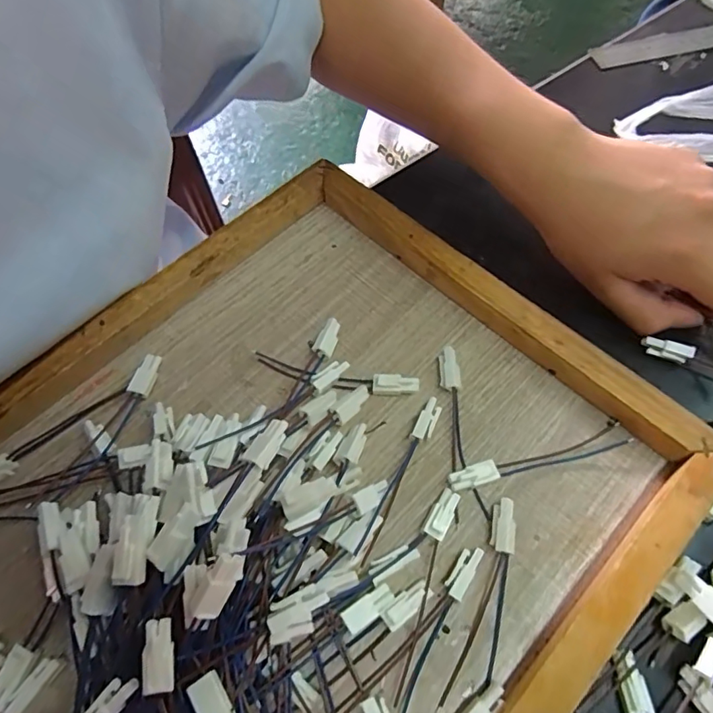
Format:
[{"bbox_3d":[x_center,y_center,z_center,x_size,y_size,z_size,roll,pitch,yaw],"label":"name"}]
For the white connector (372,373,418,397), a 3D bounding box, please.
[{"bbox_3d":[0.021,0.016,0.284,0.026,0.011,0.008,2,63,2],"label":"white connector"}]

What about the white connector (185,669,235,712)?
[{"bbox_3d":[-0.053,0.133,0.191,0.012,0.005,0.025,-31,67,-13],"label":"white connector"}]

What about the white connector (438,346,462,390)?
[{"bbox_3d":[0.052,0.007,0.288,0.011,0.010,0.027,0,63,1],"label":"white connector"}]

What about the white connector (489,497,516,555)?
[{"bbox_3d":[0.071,0.083,0.248,0.011,0.010,0.025,11,64,7],"label":"white connector"}]

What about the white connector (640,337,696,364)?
[{"bbox_3d":[0.179,-0.004,0.292,0.026,0.009,0.007,16,64,23],"label":"white connector"}]

